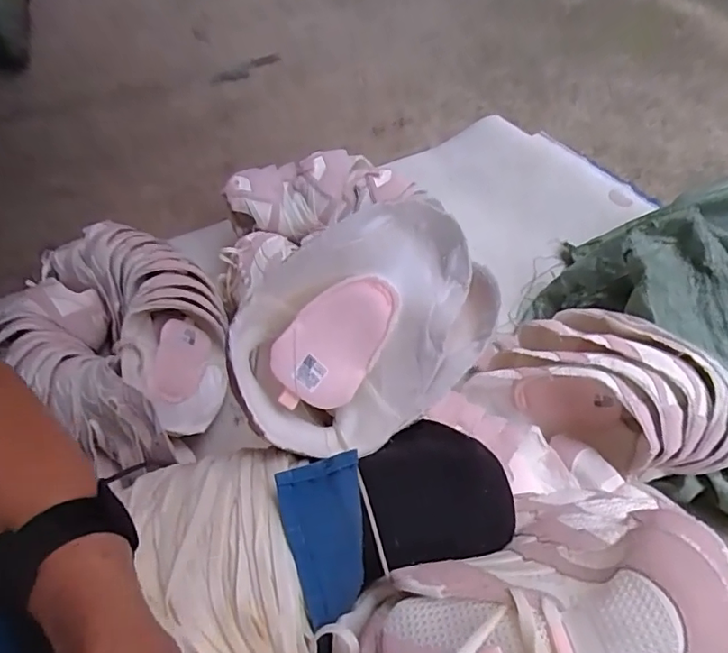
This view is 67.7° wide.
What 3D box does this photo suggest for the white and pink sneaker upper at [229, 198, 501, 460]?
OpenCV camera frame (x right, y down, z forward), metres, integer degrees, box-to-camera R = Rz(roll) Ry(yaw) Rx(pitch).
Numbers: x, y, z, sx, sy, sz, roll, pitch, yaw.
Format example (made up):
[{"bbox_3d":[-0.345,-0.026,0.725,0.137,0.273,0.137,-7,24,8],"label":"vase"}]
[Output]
[{"bbox_3d":[-0.001,0.000,0.451,0.215,0.093,0.163,-36,105,-3],"label":"white and pink sneaker upper"}]

